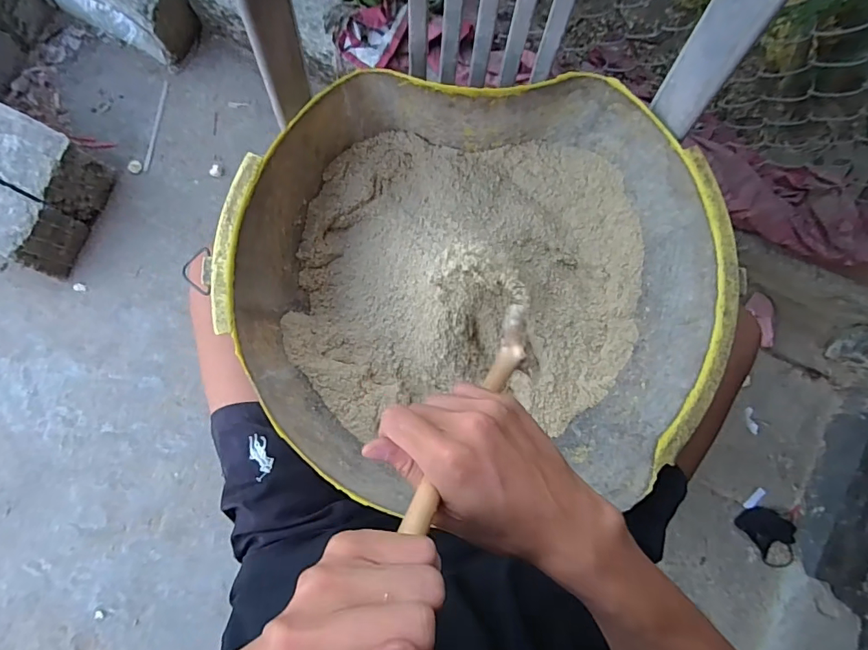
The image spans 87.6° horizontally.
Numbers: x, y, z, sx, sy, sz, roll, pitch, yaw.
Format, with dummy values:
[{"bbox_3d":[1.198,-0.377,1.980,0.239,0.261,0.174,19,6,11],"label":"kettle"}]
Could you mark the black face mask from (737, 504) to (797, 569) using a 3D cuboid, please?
[{"bbox_3d":[0.732,0.451,0.984,0.095,0.022,0.137,-36,89,-3],"label":"black face mask"}]

